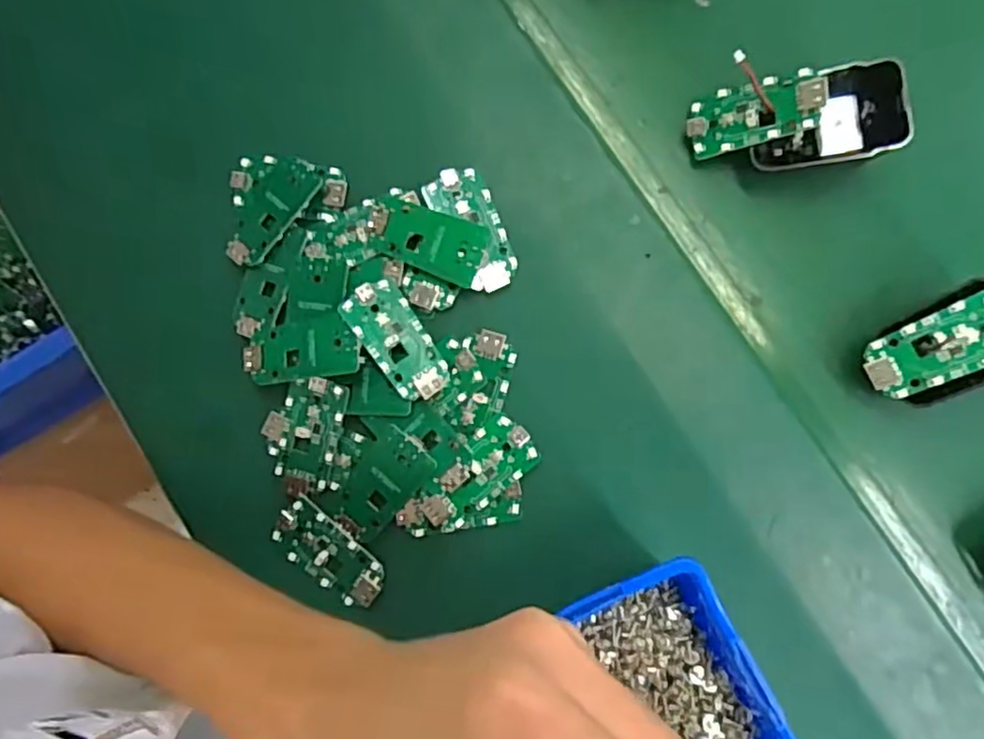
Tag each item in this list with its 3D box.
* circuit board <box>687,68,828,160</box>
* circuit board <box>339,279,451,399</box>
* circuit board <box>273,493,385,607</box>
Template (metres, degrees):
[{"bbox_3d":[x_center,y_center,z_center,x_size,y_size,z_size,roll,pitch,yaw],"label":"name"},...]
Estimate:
[{"bbox_3d":[0.129,-0.126,0.325,0.063,0.008,0.031,-5,84,34],"label":"circuit board"},{"bbox_3d":[-0.048,-0.014,0.334,0.031,0.004,0.064,-35,94,-20],"label":"circuit board"},{"bbox_3d":[-0.084,0.095,0.340,0.062,0.004,0.031,38,89,8],"label":"circuit board"}]

